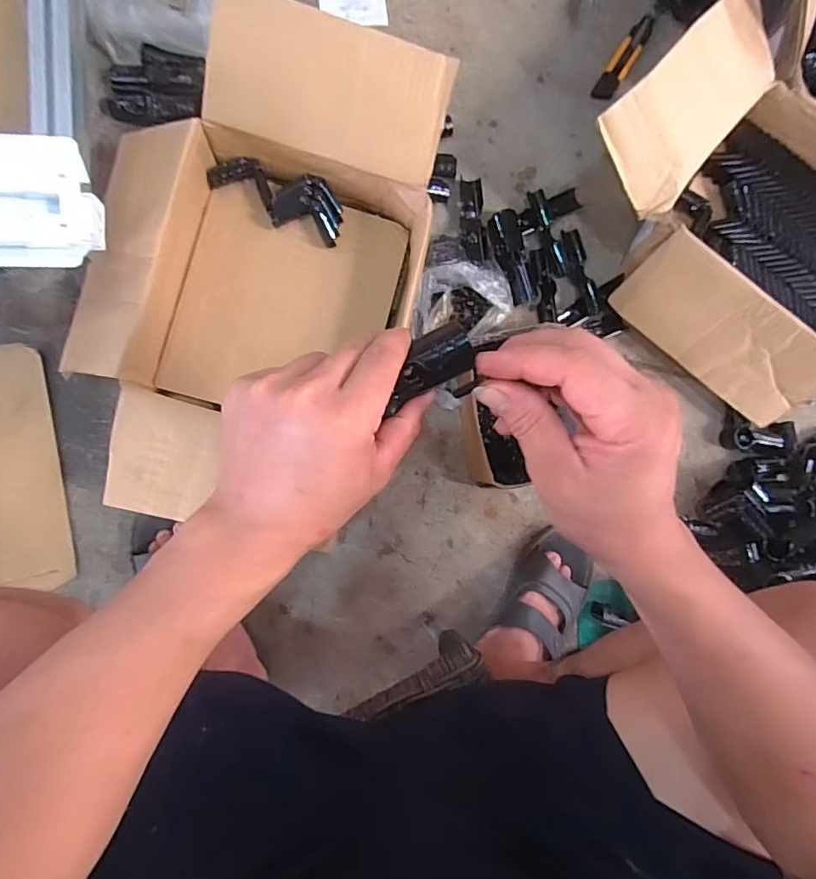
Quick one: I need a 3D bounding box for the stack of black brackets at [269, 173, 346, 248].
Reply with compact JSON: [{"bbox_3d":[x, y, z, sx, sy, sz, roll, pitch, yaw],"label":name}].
[{"bbox_3d":[-0.125,-0.299,0.658,0.083,0.033,0.068,20,86,-6],"label":"stack of black brackets"}]

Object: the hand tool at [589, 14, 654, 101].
[{"bbox_3d":[0.335,-0.590,0.785,0.035,0.014,0.169,31,85,-5],"label":"hand tool"}]

